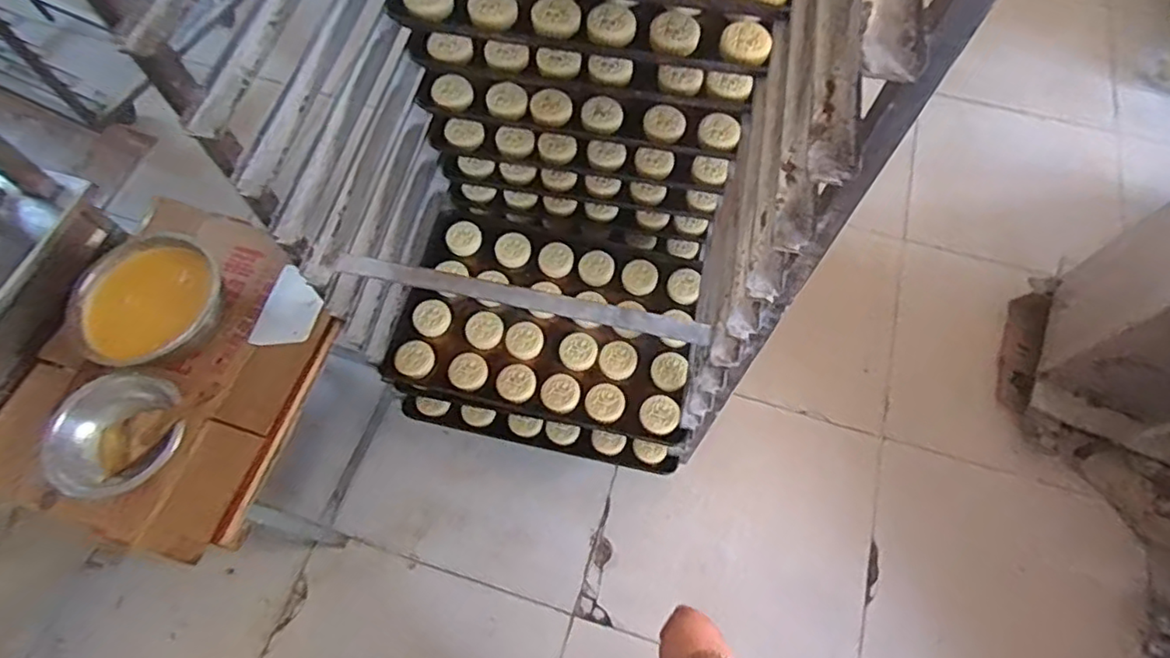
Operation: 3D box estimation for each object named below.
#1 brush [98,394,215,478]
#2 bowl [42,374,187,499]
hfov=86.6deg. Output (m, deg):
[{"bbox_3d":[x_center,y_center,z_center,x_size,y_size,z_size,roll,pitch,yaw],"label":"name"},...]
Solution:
[{"bbox_3d":[-0.632,0.138,0.910,0.194,0.026,0.069,-29,66,6],"label":"brush"},{"bbox_3d":[-0.672,0.160,0.914,0.187,0.086,0.186,0,64,1],"label":"bowl"}]

